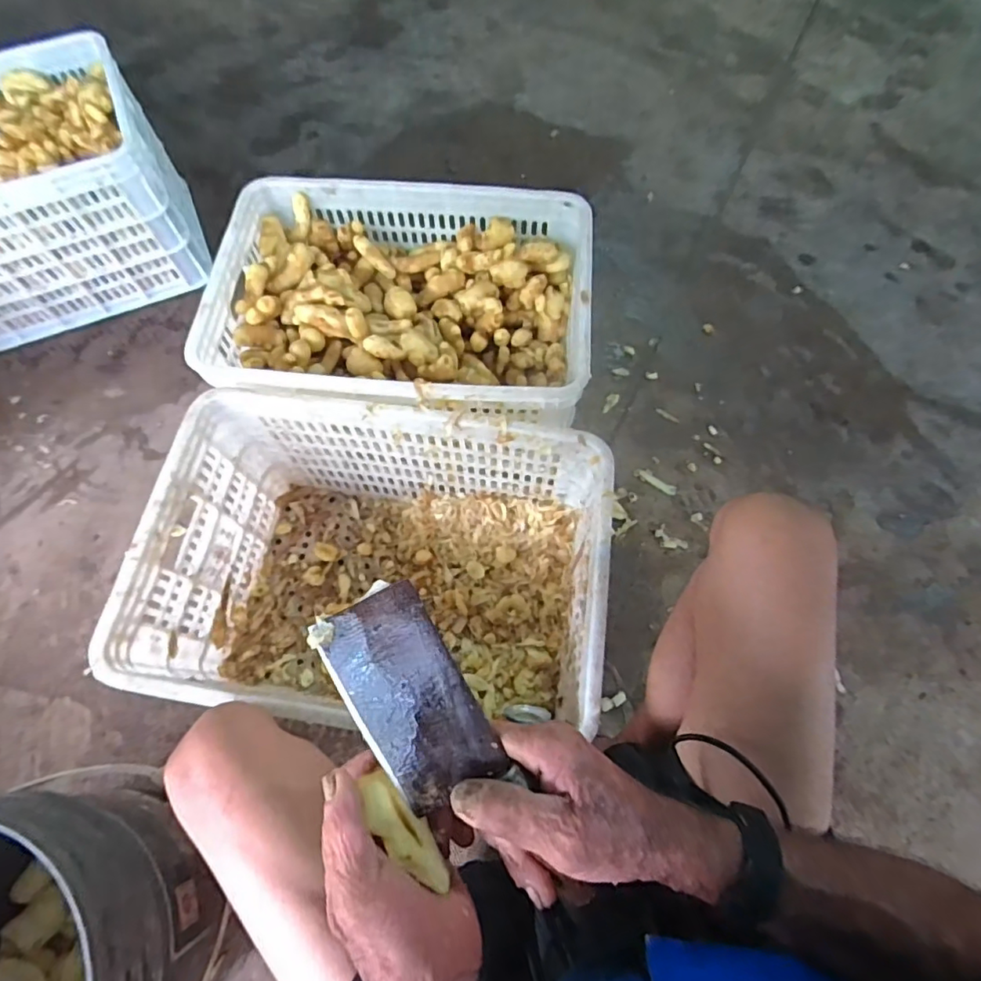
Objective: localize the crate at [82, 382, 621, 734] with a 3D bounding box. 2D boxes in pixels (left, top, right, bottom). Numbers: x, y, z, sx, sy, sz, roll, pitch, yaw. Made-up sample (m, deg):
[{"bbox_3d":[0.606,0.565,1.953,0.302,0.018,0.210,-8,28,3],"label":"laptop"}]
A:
[{"bbox_3d":[-0.129,0.115,0.721,0.506,0.292,0.346,7,66,3],"label":"crate"}]

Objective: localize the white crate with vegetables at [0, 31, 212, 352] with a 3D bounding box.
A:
[{"bbox_3d":[-0.882,-0.547,1.022,0.525,0.287,0.396,-22,68,-9],"label":"white crate with vegetables"}]

